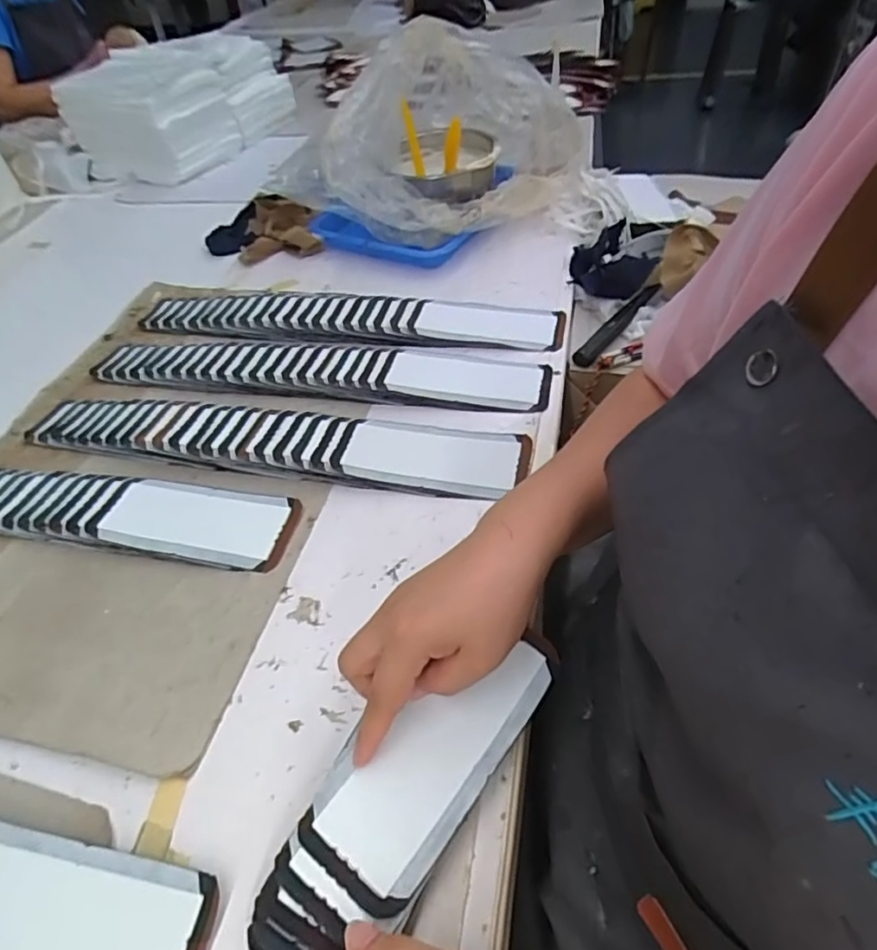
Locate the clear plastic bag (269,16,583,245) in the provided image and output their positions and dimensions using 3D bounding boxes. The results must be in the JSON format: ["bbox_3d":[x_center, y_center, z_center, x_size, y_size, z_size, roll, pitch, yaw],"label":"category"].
[{"bbox_3d":[0.002,-0.439,0.762,0.352,0.195,0.240,-32,51,-21],"label":"clear plastic bag"}]

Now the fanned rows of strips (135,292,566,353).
[{"bbox_3d":[-0.116,-0.184,0.668,0.496,0.010,0.085,7,49,13],"label":"fanned rows of strips"}]

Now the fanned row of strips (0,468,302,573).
[{"bbox_3d":[-0.275,0.028,0.498,0.320,0.013,0.071,6,48,12],"label":"fanned row of strips"}]

